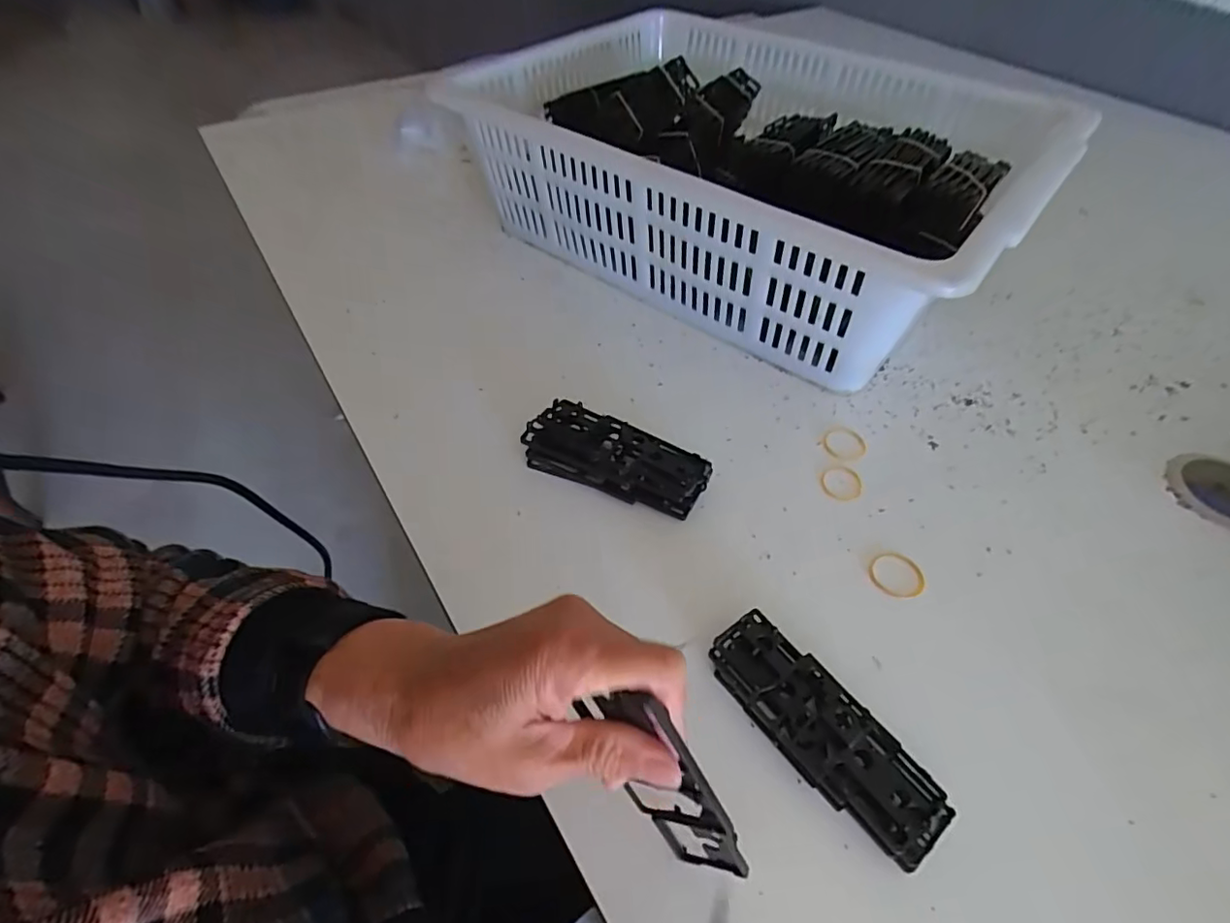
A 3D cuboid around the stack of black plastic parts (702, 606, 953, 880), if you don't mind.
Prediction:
[{"bbox_3d":[0.105,0.136,0.294,0.045,0.018,0.127,-30,56,-26],"label":"stack of black plastic parts"}]

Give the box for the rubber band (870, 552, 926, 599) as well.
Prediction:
[{"bbox_3d":[0.175,0.070,0.358,0.034,0.004,0.031,1,49,-1],"label":"rubber band"}]

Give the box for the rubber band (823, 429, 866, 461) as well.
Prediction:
[{"bbox_3d":[0.172,-0.014,0.432,0.030,0.004,0.033,1,49,-1],"label":"rubber band"}]

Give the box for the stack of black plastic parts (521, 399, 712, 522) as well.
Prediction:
[{"bbox_3d":[0.002,-0.003,0.400,0.125,0.025,0.048,20,51,15],"label":"stack of black plastic parts"}]

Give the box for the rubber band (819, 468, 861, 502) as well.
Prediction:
[{"bbox_3d":[0.160,0.015,0.409,0.028,0.004,0.029,1,49,-1],"label":"rubber band"}]

